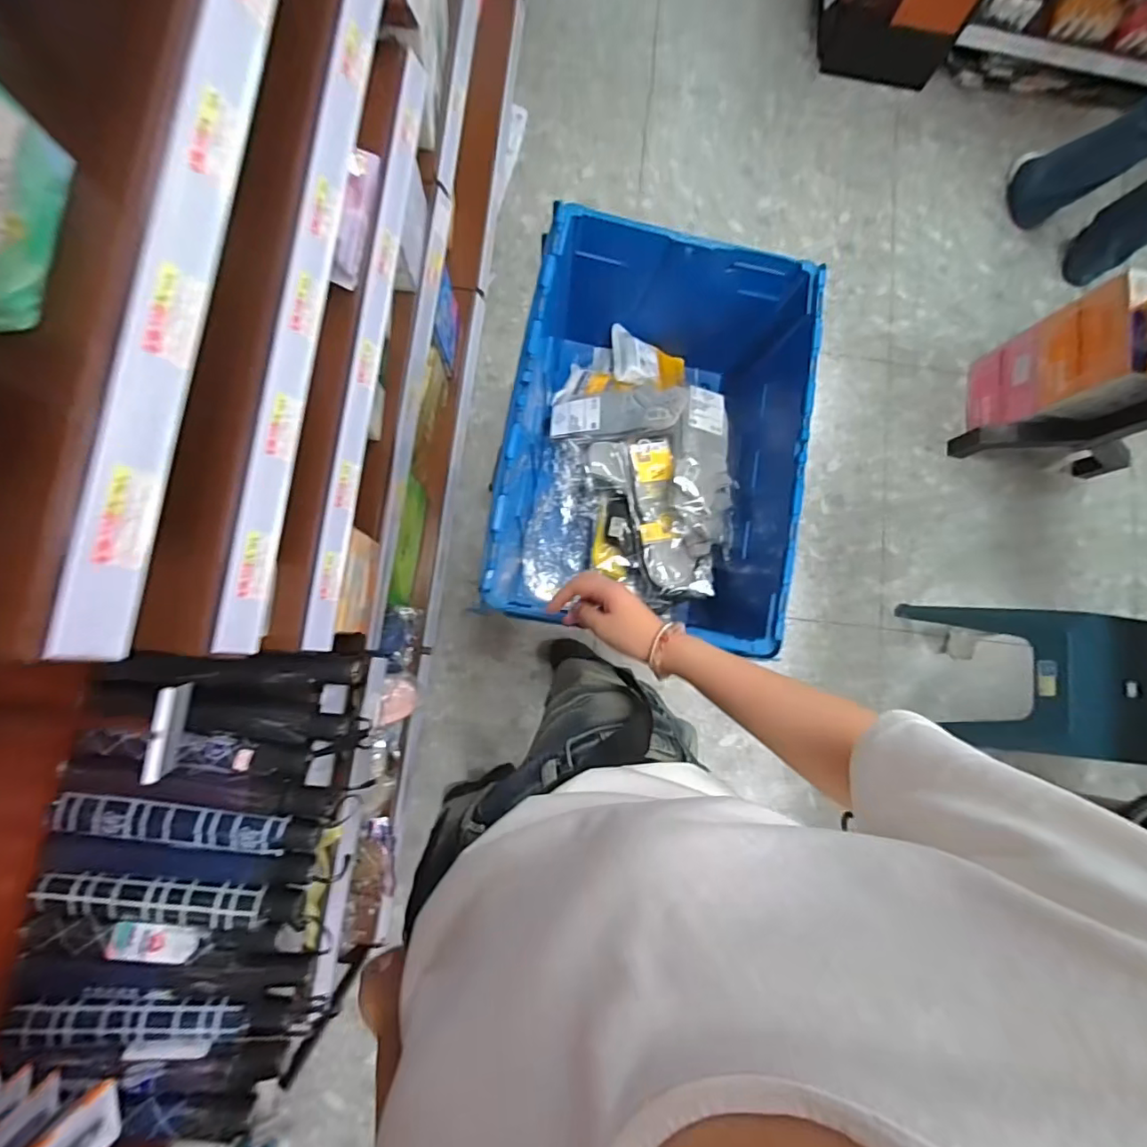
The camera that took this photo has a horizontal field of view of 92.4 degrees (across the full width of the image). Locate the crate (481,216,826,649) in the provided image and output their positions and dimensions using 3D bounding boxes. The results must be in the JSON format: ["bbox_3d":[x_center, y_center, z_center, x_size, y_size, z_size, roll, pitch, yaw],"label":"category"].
[{"bbox_3d":[0.115,-0.193,0.883,0.407,0.279,0.567,10,82,-4],"label":"crate"}]

